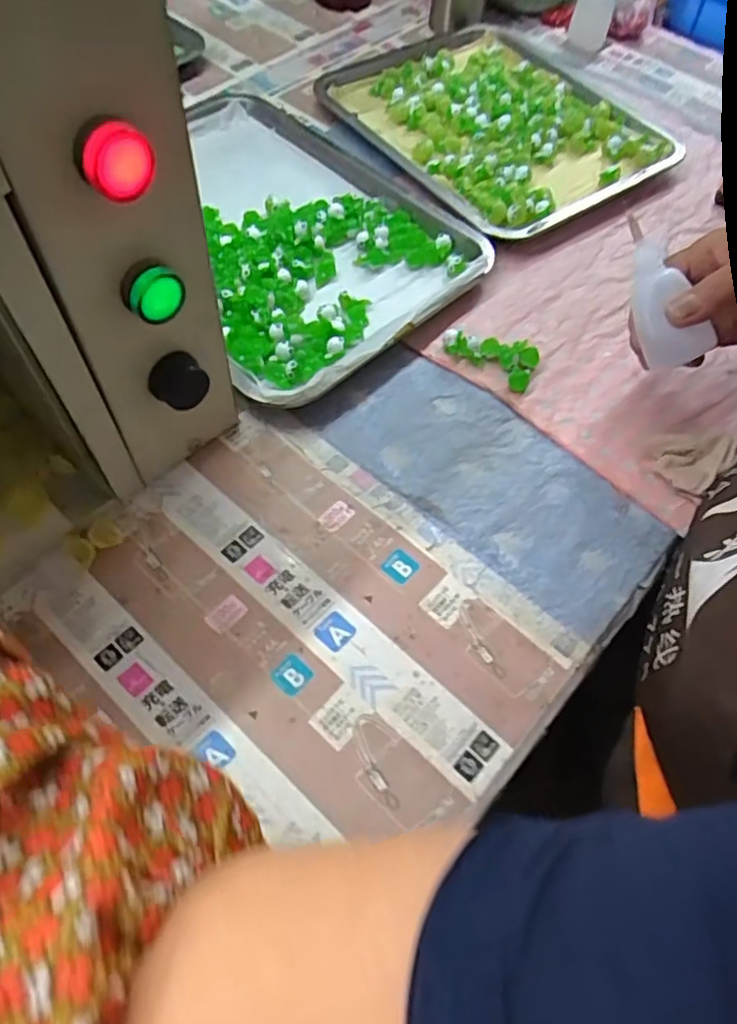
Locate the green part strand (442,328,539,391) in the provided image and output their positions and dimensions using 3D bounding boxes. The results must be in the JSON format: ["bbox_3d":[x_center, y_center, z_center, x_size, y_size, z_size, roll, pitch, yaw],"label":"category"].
[{"bbox_3d":[0.095,-0.123,0.491,0.073,0.018,0.039,31,62,13],"label":"green part strand"}]

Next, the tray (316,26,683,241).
[{"bbox_3d":[0.129,-0.378,0.618,0.237,0.019,0.285,-32,67,-20],"label":"tray"}]

